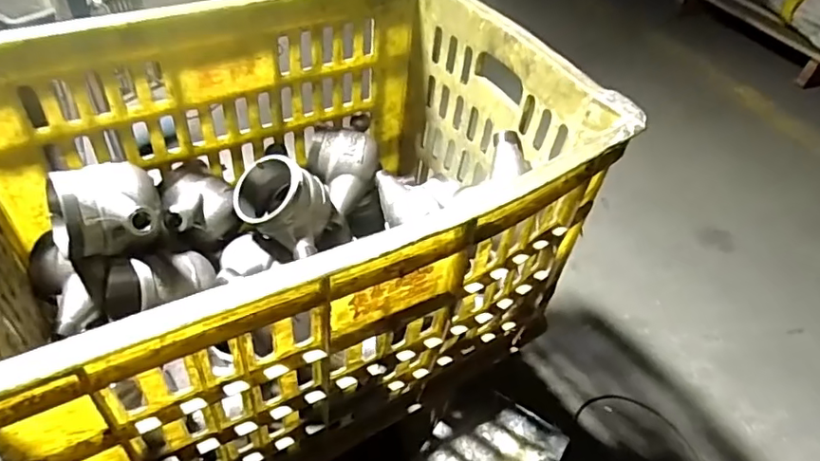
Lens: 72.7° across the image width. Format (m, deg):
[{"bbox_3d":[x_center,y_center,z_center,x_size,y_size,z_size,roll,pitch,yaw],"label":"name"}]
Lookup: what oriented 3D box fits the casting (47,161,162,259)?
[{"bbox_3d":[-0.265,-0.018,0.493,0.081,0.062,0.091,-14,49,-20],"label":"casting"}]

